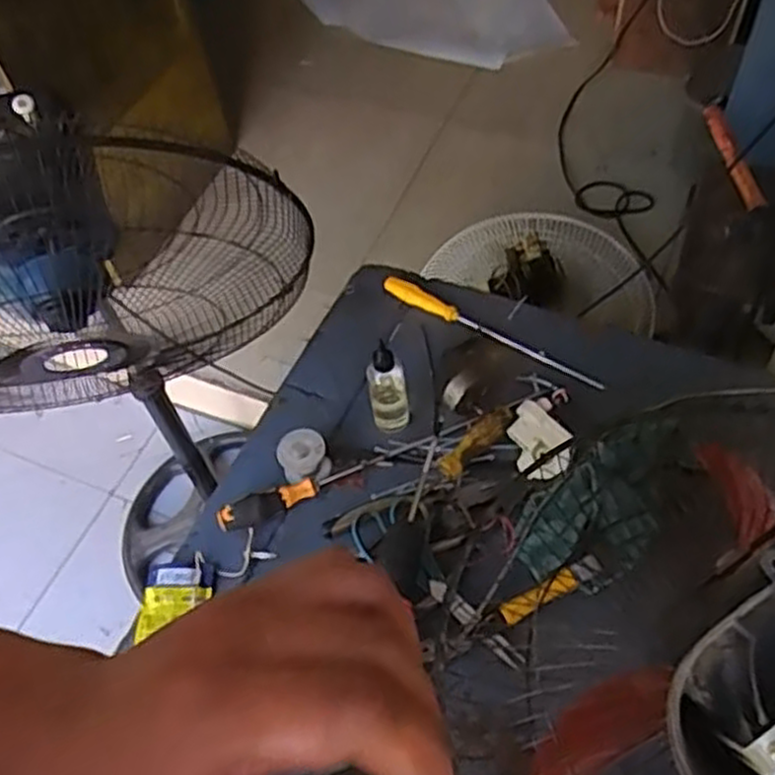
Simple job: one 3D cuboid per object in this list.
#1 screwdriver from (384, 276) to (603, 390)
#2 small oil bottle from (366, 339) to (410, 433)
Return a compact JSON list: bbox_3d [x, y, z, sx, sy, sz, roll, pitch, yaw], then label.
[{"bbox_3d":[0.123,-0.070,0.935,0.291,0.028,0.022,26,62,21],"label":"screwdriver"},{"bbox_3d":[0.000,0.001,0.836,0.041,0.125,0.031,-11,56,-2],"label":"small oil bottle"}]

